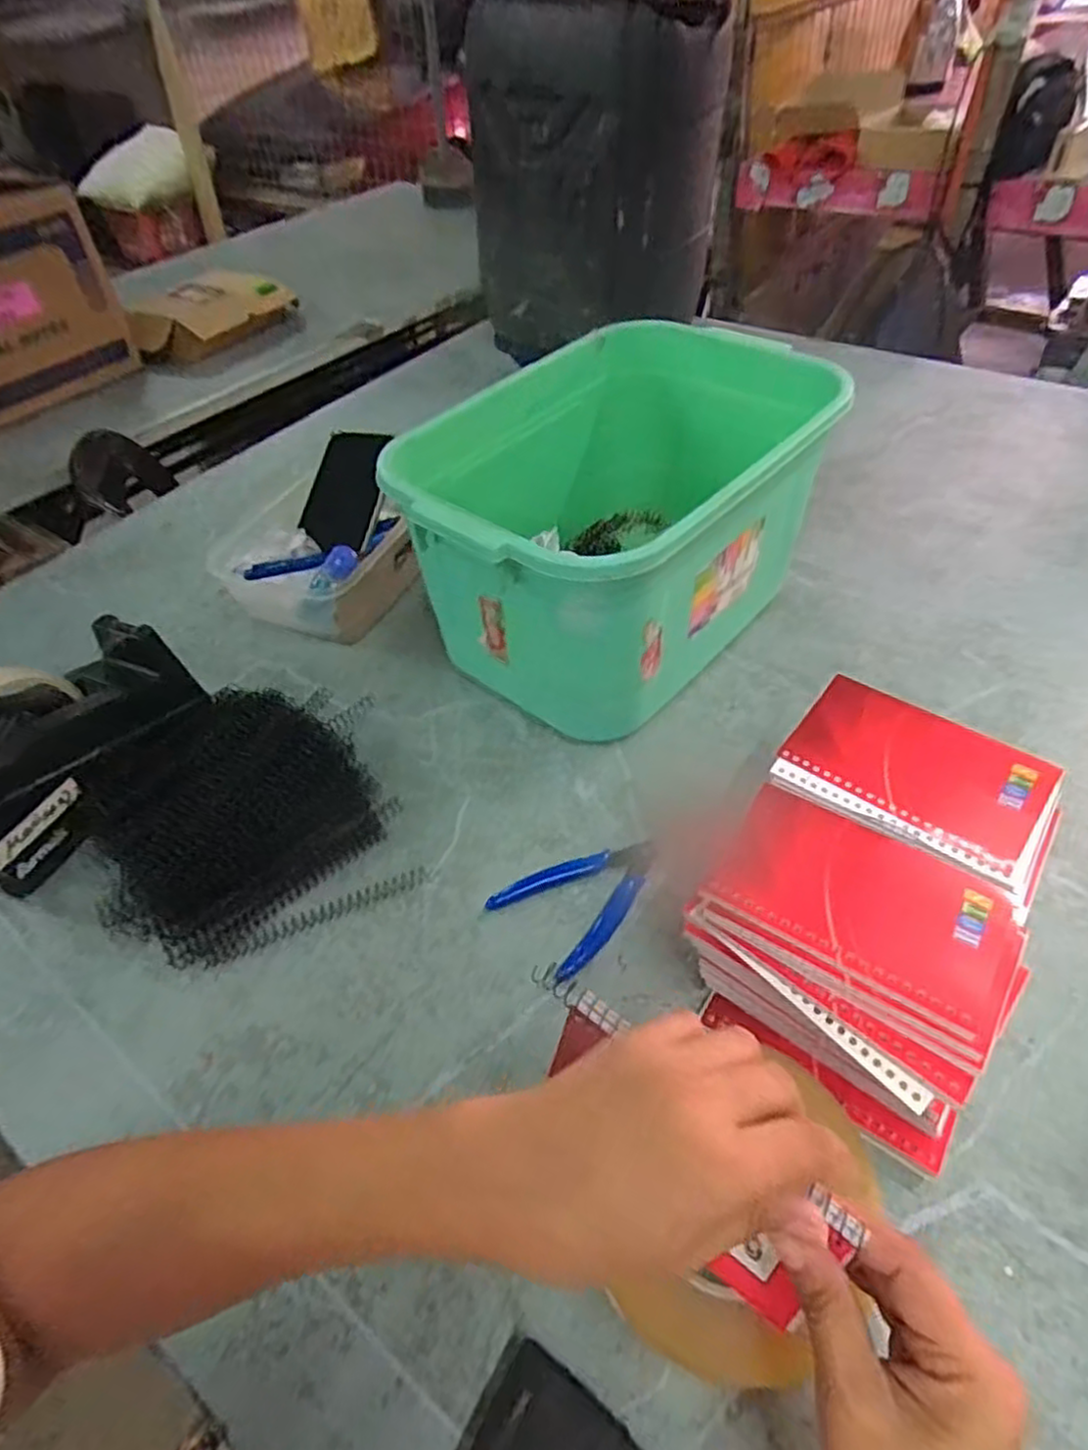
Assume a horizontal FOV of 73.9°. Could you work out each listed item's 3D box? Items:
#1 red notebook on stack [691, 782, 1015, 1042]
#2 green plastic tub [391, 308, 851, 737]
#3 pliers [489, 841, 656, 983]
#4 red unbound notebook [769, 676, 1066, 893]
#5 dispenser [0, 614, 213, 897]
[{"bbox_3d":[0.155,0.083,0.357,0.128,0.009,0.081,24,55,24],"label":"red notebook on stack"},{"bbox_3d":[0.053,-0.159,0.603,0.251,0.186,0.317,35,59,31],"label":"green plastic tub"},{"bbox_3d":[0.030,0.110,0.480,0.109,0.009,0.071,-33,53,-22],"label":"pliers"},{"bbox_3d":[0.208,0.027,0.406,0.131,0.006,0.097,28,56,27],"label":"red unbound notebook"},{"bbox_3d":[-0.368,0.012,0.548,0.092,0.103,0.208,19,53,21],"label":"dispenser"}]

